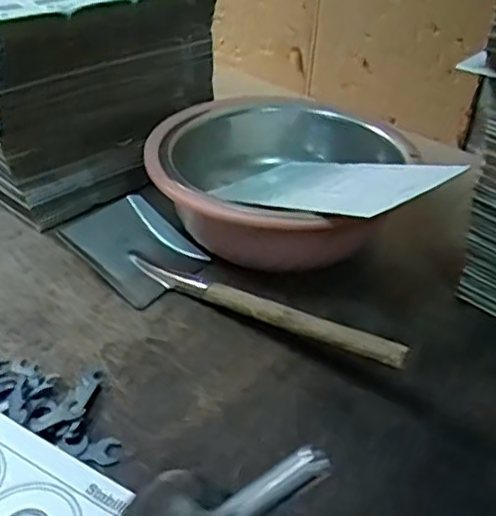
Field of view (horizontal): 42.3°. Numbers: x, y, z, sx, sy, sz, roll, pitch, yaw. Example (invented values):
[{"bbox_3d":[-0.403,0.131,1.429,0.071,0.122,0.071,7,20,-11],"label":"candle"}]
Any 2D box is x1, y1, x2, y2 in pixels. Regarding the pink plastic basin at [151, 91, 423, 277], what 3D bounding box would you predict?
[{"bbox_3d":[0.021,-0.102,0.900,0.337,0.131,0.320,2,36,-1],"label":"pink plastic basin"}]

